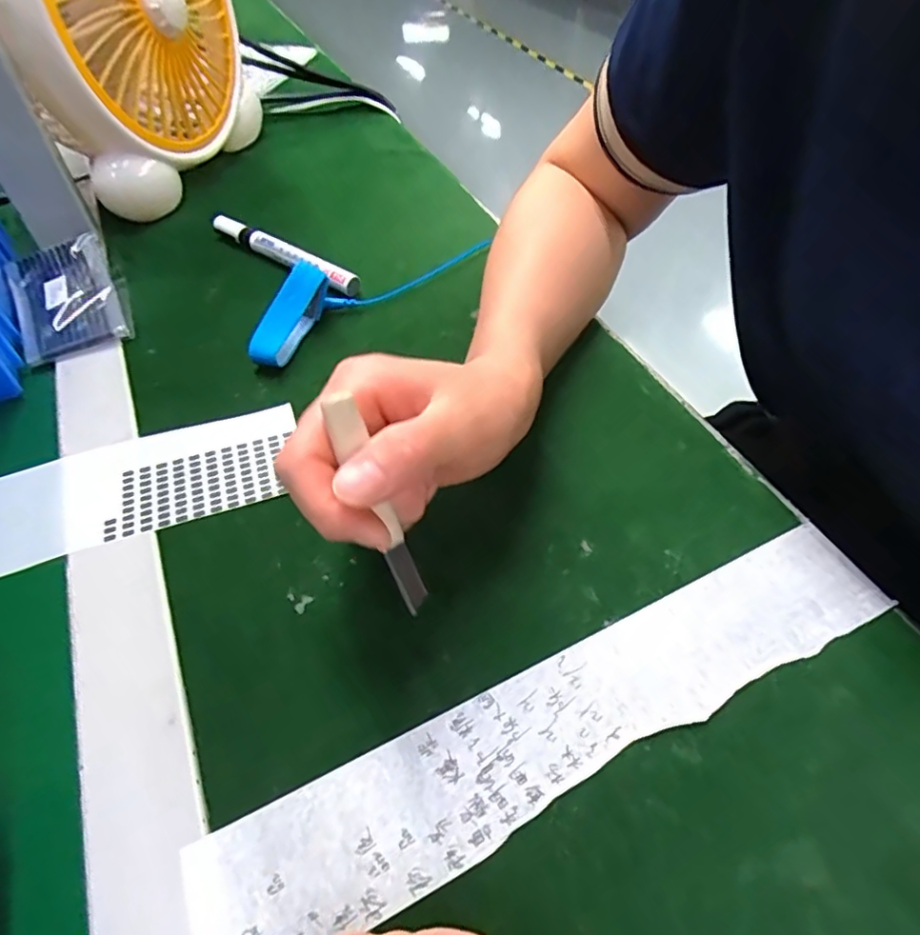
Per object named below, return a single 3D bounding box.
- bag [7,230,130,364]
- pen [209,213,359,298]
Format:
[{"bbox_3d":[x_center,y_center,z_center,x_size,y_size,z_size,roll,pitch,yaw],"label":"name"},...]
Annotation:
[{"bbox_3d":[-0.268,-0.115,0.385,0.071,0.024,0.104,-23,55,-17],"label":"bag"},{"bbox_3d":[-0.130,-0.160,0.425,0.139,0.018,0.017,30,58,22],"label":"pen"}]

